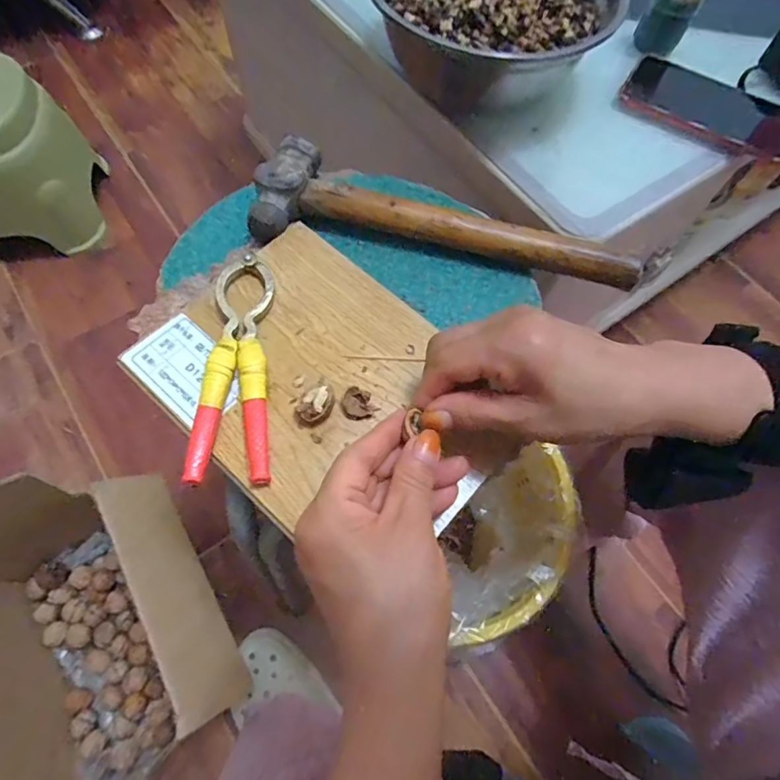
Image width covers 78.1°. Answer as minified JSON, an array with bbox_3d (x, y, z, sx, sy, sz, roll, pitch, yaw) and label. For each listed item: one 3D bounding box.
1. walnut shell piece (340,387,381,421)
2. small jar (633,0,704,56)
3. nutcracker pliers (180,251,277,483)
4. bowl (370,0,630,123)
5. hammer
[{"bbox_3d":[-0.021,0.009,0.311,0.022,0.007,0.022,1,67,-3],"label":"walnut shell piece"},{"bbox_3d":[0.271,-0.369,0.458,0.046,0.078,0.047,1,67,-3],"label":"small jar"},{"bbox_3d":[-0.098,-0.020,0.311,0.044,0.012,0.161,-1,67,-3],"label":"nutcracker pliers"},{"bbox_3d":[0.088,-0.335,0.433,0.181,0.067,0.207,35,70,11],"label":"bowl"},{"bbox_3d":[0.045,-0.139,0.374,0.290,0.024,0.083,8,67,0],"label":"hammer"}]

